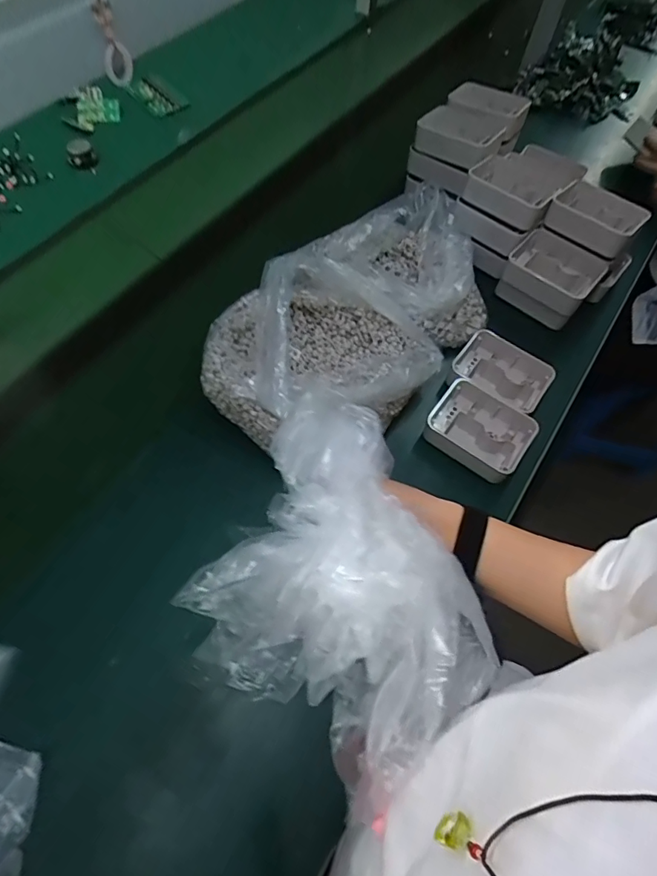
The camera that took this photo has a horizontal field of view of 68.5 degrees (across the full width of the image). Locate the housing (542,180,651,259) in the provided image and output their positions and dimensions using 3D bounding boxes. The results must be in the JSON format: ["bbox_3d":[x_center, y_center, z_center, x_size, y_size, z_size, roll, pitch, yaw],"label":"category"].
[{"bbox_3d":[0.402,-0.334,0.729,0.122,0.047,0.073,37,67,14],"label":"housing"}]

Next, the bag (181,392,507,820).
[{"bbox_3d":[0.014,0.089,0.336,0.184,0.122,0.200,36,67,14],"label":"bag"}]

